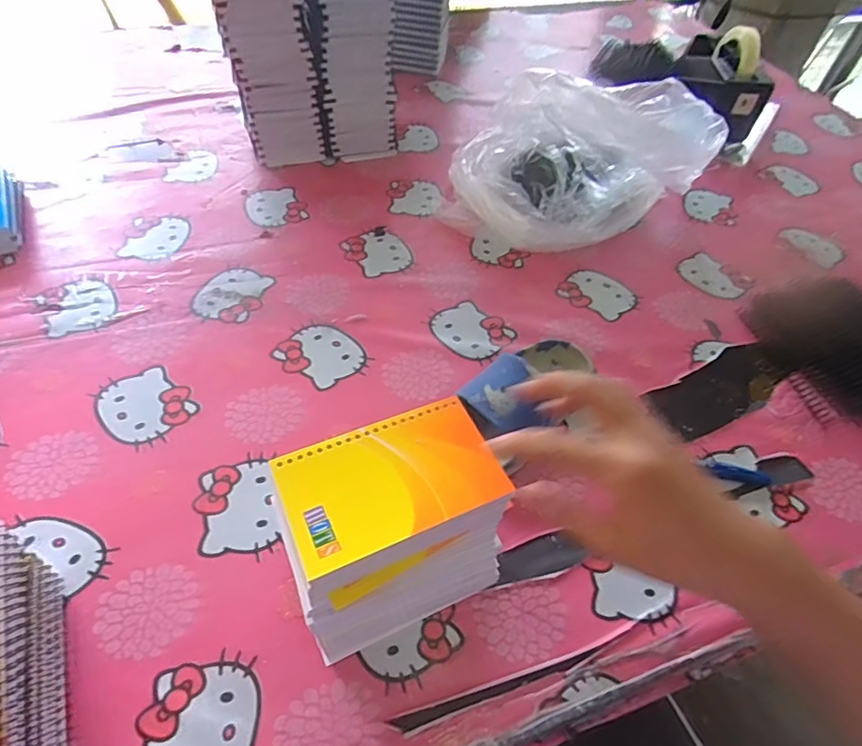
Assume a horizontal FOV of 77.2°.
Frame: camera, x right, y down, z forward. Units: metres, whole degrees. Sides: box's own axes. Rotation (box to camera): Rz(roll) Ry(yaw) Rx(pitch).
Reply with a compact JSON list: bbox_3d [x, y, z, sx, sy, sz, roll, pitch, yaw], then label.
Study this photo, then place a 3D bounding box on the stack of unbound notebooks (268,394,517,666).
[{"bbox_3d":[-0.025,0.109,0.364,0.136,0.123,0.105,-20,56,-20],"label":"stack of unbound notebooks"}]

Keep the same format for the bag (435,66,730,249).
[{"bbox_3d":[0.175,-0.288,0.682,0.323,0.151,0.214,-20,56,-20],"label":"bag"}]

